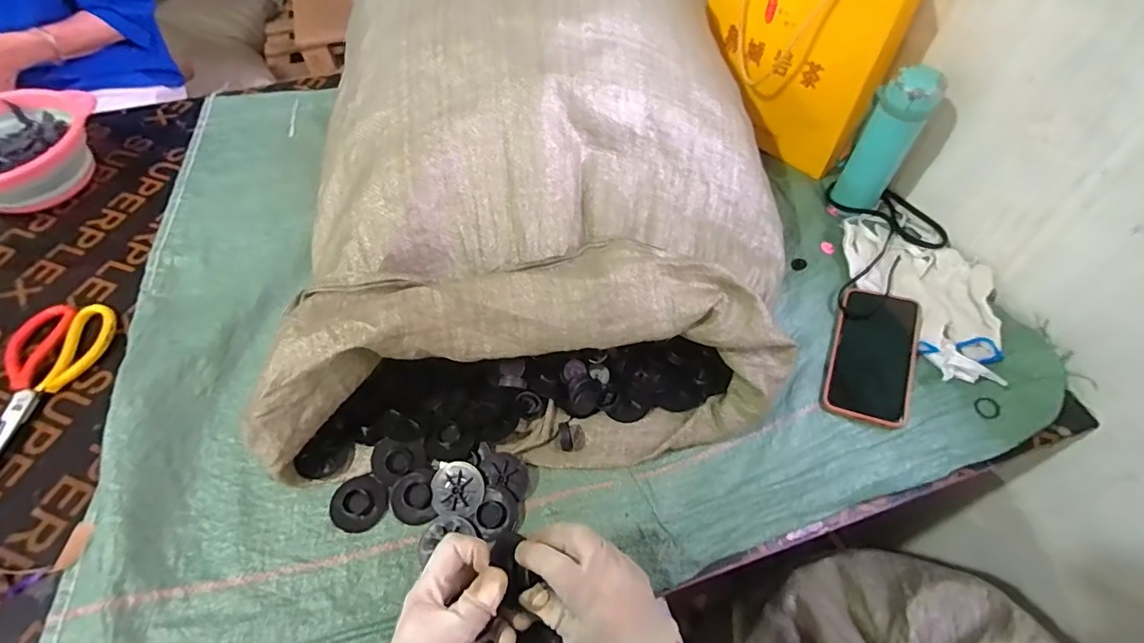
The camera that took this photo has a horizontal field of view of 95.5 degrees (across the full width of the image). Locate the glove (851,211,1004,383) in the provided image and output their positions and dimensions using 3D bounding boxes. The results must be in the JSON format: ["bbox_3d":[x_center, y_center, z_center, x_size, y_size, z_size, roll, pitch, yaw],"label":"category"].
[{"bbox_3d":[0.407,-0.042,0.603,0.129,0.027,0.237,-20,59,-12],"label":"glove"}]

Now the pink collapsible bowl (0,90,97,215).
[{"bbox_3d":[-0.764,-0.233,0.709,0.210,0.088,0.173,-38,64,-21],"label":"pink collapsible bowl"}]

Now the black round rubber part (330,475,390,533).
[{"bbox_3d":[-0.201,0.170,0.489,0.051,0.012,0.049,-1,57,1],"label":"black round rubber part"}]

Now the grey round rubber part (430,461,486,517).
[{"bbox_3d":[-0.108,0.158,0.492,0.051,0.010,0.047,-1,57,1],"label":"grey round rubber part"}]

